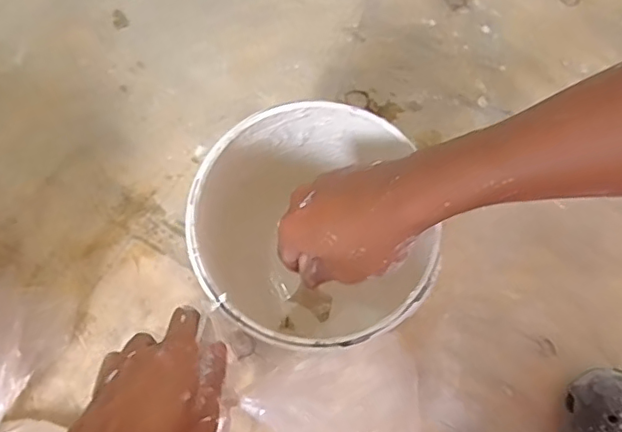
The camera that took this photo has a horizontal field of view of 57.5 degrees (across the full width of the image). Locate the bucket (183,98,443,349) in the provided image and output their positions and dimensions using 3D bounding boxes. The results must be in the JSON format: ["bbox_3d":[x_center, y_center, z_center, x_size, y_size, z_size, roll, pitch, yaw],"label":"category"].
[{"bbox_3d":[-0.004,0.020,0.482,0.168,0.169,0.177,0,78,1],"label":"bucket"}]

